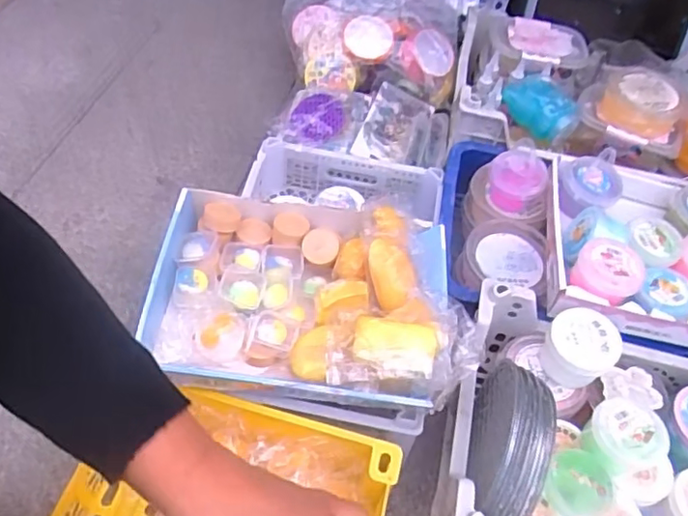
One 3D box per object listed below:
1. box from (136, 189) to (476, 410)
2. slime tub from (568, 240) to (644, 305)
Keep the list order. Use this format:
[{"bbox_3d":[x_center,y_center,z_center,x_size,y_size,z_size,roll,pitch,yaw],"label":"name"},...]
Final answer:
[{"bbox_3d":[-0.035,0.030,0.637,0.328,0.076,0.233,7,50,-1],"label":"box"},{"bbox_3d":[0.291,0.011,0.652,0.068,0.033,0.075,28,53,16],"label":"slime tub"}]

